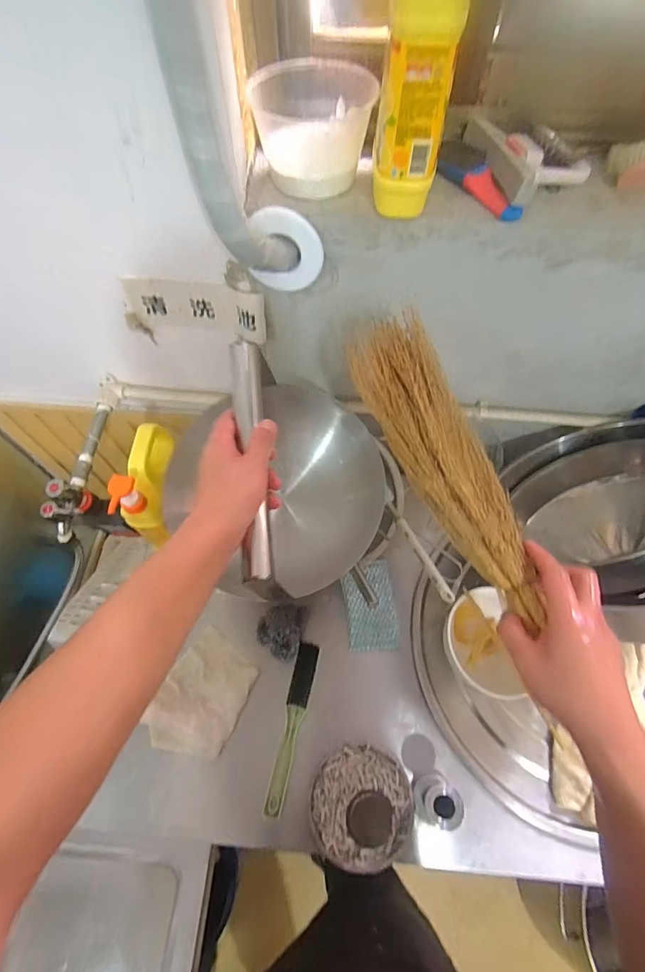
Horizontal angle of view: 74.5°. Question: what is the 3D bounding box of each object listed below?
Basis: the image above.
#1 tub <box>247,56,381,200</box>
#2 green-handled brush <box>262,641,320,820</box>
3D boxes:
[{"bbox_3d":[-0.008,-0.404,0.480,0.134,0.080,0.132,0,63,0],"label":"tub"},{"bbox_3d":[-0.045,0.343,0.615,0.032,0.021,0.220,12,64,6],"label":"green-handled brush"}]

